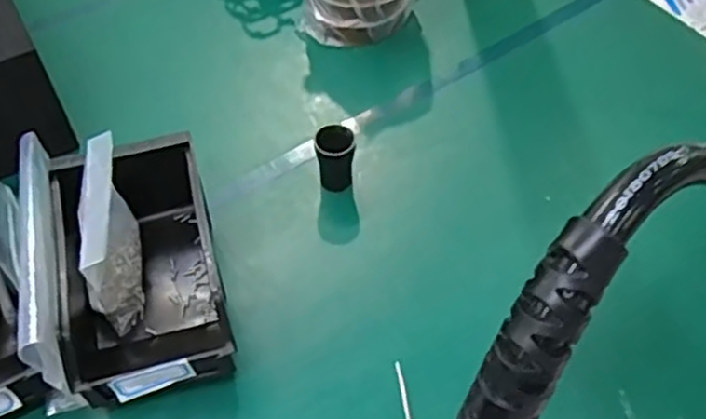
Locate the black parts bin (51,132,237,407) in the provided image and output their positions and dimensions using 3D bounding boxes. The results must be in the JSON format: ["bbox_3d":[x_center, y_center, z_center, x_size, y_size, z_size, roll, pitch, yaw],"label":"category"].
[{"bbox_3d":[-0.147,0.042,0.500,0.100,0.073,0.175,-13,56,-9],"label":"black parts bin"}]

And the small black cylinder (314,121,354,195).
[{"bbox_3d":[-0.014,-0.041,0.565,0.029,0.057,0.024,-1,55,-1],"label":"small black cylinder"}]

